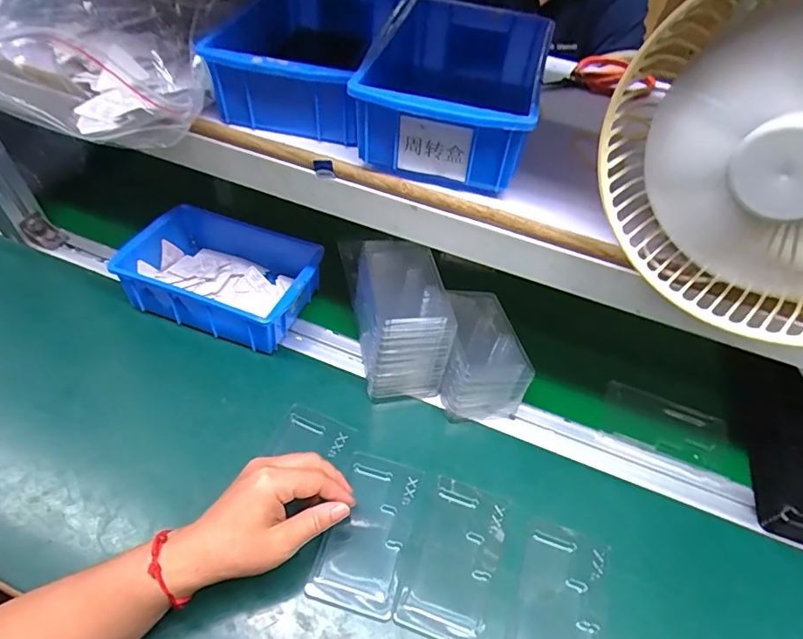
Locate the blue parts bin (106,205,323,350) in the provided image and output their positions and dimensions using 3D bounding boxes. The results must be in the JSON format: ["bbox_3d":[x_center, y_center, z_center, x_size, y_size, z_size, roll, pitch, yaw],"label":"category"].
[{"bbox_3d":[-0.203,-0.055,0.592,0.204,0.064,0.146,18,54,10],"label":"blue parts bin"}]

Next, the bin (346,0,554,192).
[{"bbox_3d":[0.045,-0.187,0.425,0.127,0.085,0.198,14,50,6],"label":"bin"}]

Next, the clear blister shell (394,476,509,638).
[{"bbox_3d":[0.047,0.208,0.437,0.071,0.005,0.127,17,50,9],"label":"clear blister shell"}]

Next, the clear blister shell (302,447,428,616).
[{"bbox_3d":[-0.028,0.185,0.443,0.068,0.008,0.128,13,54,8],"label":"clear blister shell"}]

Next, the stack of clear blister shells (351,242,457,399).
[{"bbox_3d":[0.001,-0.004,0.532,0.088,0.103,0.142,-4,53,-6],"label":"stack of clear blister shells"}]

